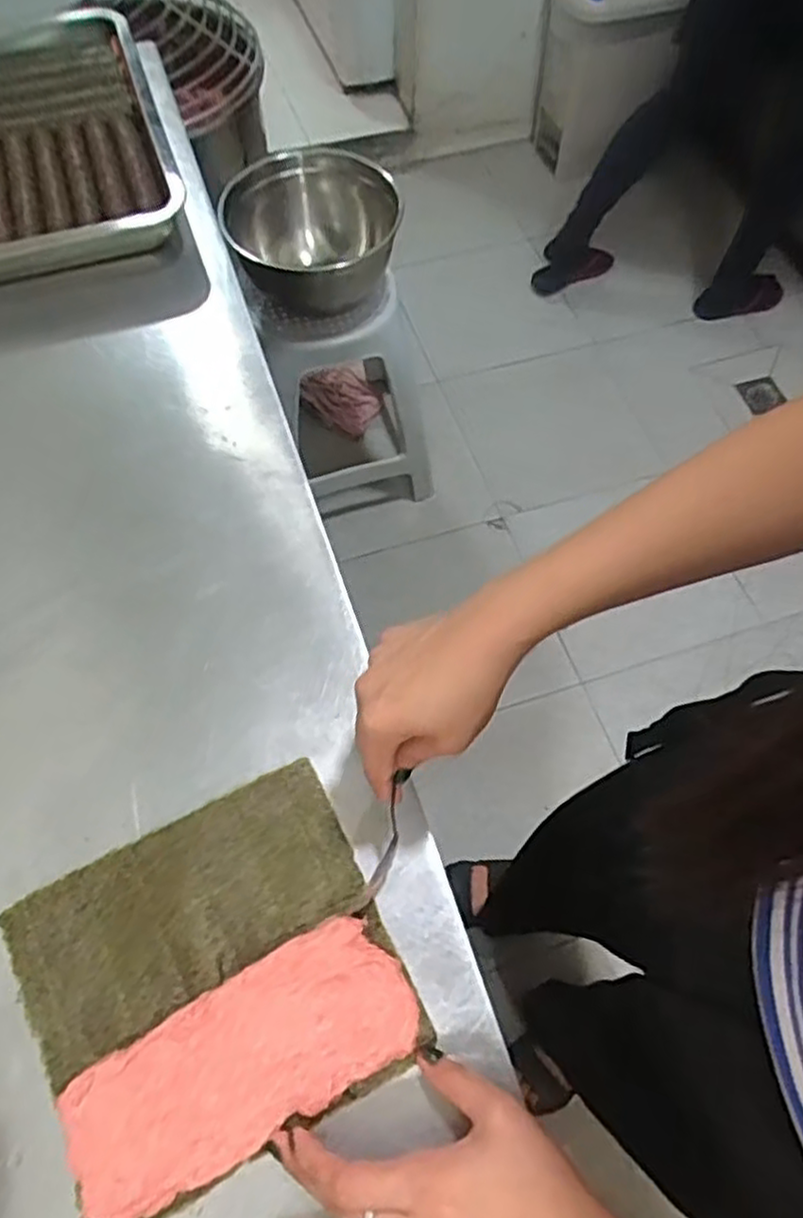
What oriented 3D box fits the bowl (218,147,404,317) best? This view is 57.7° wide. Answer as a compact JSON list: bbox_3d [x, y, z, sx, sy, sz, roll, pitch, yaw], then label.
[{"bbox_3d":[-0.138,-0.589,1.162,0.266,0.169,0.258,-2,63,-2],"label":"bowl"}]

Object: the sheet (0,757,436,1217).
[{"bbox_3d":[-0.109,0.210,0.422,0.196,0.013,0.181,-24,62,-13],"label":"sheet"}]

